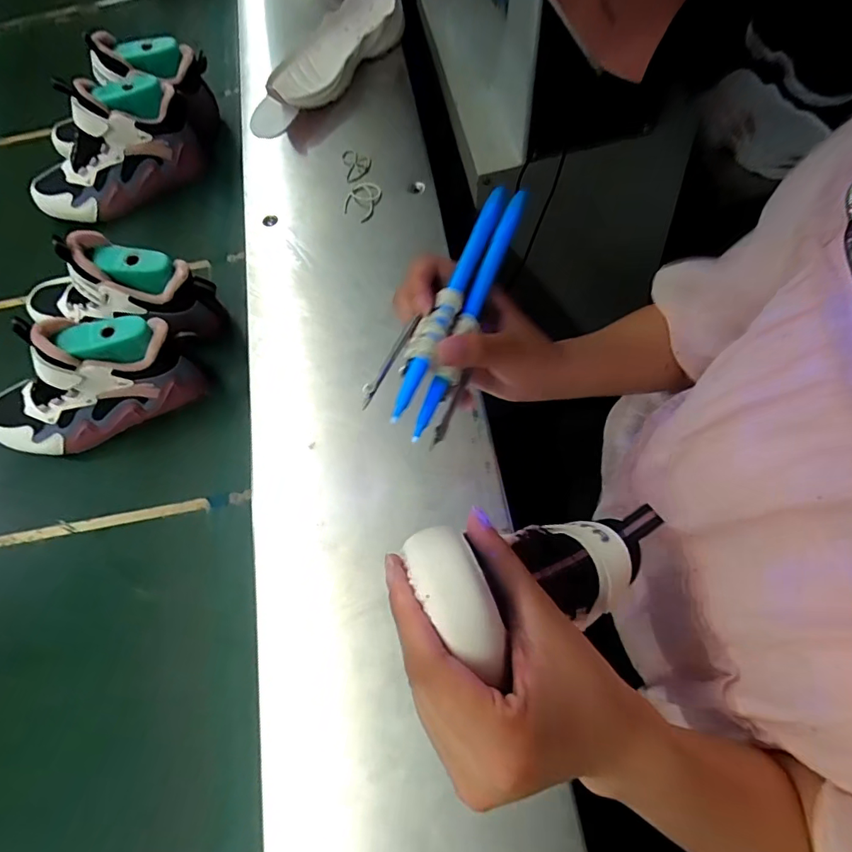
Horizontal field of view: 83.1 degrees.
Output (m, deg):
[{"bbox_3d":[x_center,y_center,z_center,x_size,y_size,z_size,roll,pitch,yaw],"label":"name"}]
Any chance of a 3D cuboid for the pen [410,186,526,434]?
[{"bbox_3d":[0.027,-0.068,0.280,0.010,0.010,0.164,22,80,10],"label":"pen"}]

